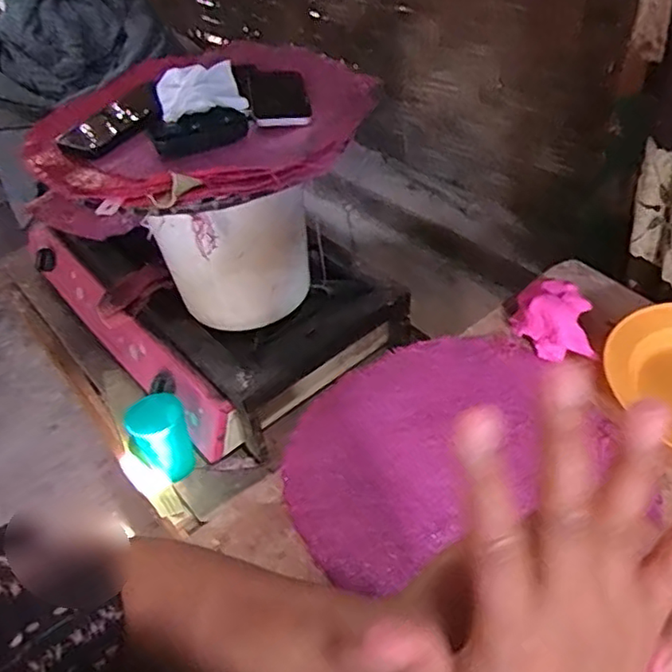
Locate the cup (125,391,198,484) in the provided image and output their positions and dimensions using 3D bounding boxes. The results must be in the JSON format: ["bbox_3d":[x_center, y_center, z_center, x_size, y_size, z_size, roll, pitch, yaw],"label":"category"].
[{"bbox_3d":[-0.244,0.147,0.885,0.073,0.113,0.076,-4,45,4],"label":"cup"}]

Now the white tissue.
[{"bbox_3d":[-0.172,-0.309,0.785,0.105,0.034,0.090,-14,45,-6],"label":"white tissue"}]

